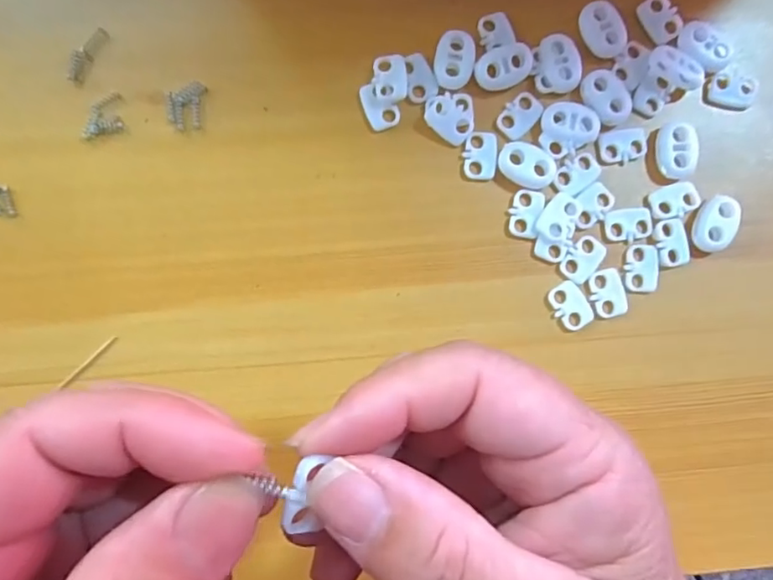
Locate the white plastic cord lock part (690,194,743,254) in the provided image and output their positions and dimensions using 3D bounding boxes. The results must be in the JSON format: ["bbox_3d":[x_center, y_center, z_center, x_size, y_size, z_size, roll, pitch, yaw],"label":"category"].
[{"bbox_3d":[0.126,-0.026,0.214,0.014,0.006,0.022,13,85,-1],"label":"white plastic cord lock part"}]

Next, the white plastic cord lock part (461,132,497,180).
[{"bbox_3d":[0.036,-0.052,0.213,0.012,0.004,0.018,1,85,-2],"label":"white plastic cord lock part"}]

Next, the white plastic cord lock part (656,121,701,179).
[{"bbox_3d":[0.113,-0.054,0.215,0.016,0.005,0.021,5,85,-2],"label":"white plastic cord lock part"}]

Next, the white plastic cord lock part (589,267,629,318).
[{"bbox_3d":[0.085,0.001,0.212,0.013,0.004,0.019,-11,86,-3],"label":"white plastic cord lock part"}]

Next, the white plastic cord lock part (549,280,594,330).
[{"bbox_3d":[0.071,0.006,0.213,0.013,0.004,0.018,-27,87,-4],"label":"white plastic cord lock part"}]

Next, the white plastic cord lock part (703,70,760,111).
[{"bbox_3d":[0.136,-0.078,0.219,0.020,0.004,0.013,9,85,-2],"label":"white plastic cord lock part"}]

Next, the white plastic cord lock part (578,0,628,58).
[{"bbox_3d":[0.083,-0.101,0.216,0.014,0.004,0.022,-33,87,-5],"label":"white plastic cord lock part"}]

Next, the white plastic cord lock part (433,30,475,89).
[{"bbox_3d":[0.026,-0.088,0.214,0.015,0.004,0.021,8,85,-2],"label":"white plastic cord lock part"}]

